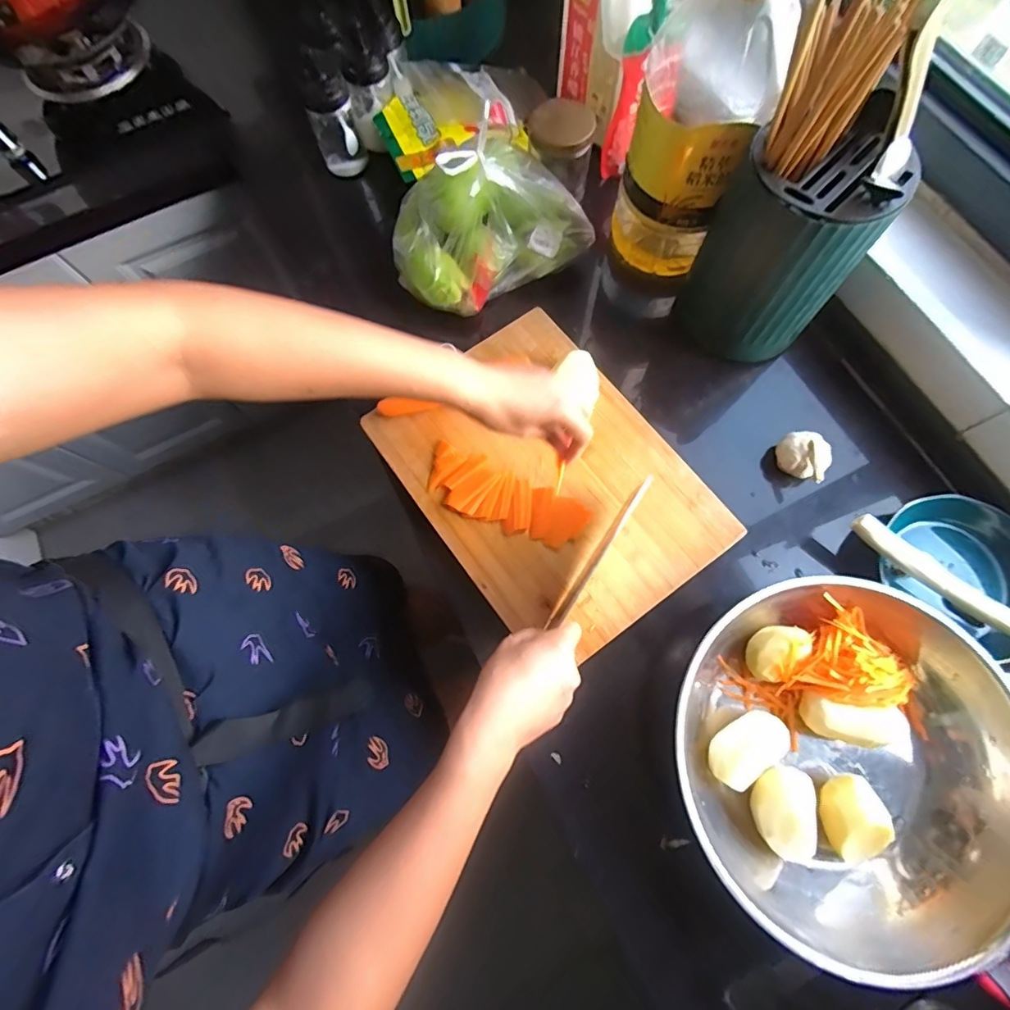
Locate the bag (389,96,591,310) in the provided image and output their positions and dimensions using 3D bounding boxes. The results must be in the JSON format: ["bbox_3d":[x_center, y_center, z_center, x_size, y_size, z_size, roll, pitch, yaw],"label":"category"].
[{"bbox_3d":[-0.017,-0.357,0.580,0.249,0.139,0.169,-12,73,-2],"label":"bag"}]

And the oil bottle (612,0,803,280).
[{"bbox_3d":[0.204,-0.416,0.525,0.124,0.306,0.145,8,73,4],"label":"oil bottle"}]

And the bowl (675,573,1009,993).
[{"bbox_3d":[0.312,0.229,0.452,0.302,0.085,0.297,0,73,1],"label":"bowl"}]

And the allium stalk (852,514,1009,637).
[{"bbox_3d":[0.467,0.092,0.474,0.256,0.029,0.032,34,76,11],"label":"allium stalk"}]

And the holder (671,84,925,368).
[{"bbox_3d":[0.295,-0.273,0.516,0.141,0.185,0.135,42,78,13],"label":"holder"}]

